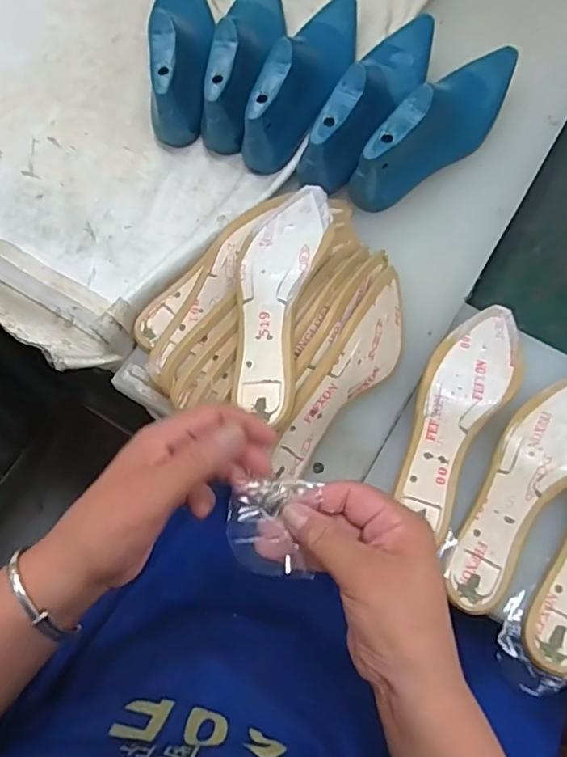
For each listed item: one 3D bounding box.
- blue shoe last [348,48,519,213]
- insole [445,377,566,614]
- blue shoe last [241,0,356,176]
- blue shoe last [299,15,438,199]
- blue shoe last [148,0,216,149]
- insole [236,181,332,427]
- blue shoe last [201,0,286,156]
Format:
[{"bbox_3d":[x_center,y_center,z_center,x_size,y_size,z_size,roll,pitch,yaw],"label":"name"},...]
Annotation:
[{"bbox_3d":[0.172,-0.278,0.577,0.079,0.077,0.282,36,73,14],"label":"blue shoe last"},{"bbox_3d":[0.205,0.075,0.457,0.072,0.030,0.240,40,74,15],"label":"insole"},{"bbox_3d":[0.029,-0.342,0.601,0.070,0.088,0.258,19,70,8],"label":"blue shoe last"},{"bbox_3d":[0.101,-0.308,0.589,0.073,0.089,0.266,26,71,10],"label":"blue shoe last"},{"bbox_3d":[-0.116,-0.393,0.626,0.067,0.086,0.268,-5,69,-1],"label":"blue shoe last"},{"bbox_3d":[-0.006,-0.079,0.469,0.067,0.034,0.228,12,69,5],"label":"insole"},{"bbox_3d":[-0.037,-0.368,0.607,0.069,0.086,0.261,7,69,3],"label":"blue shoe last"}]

